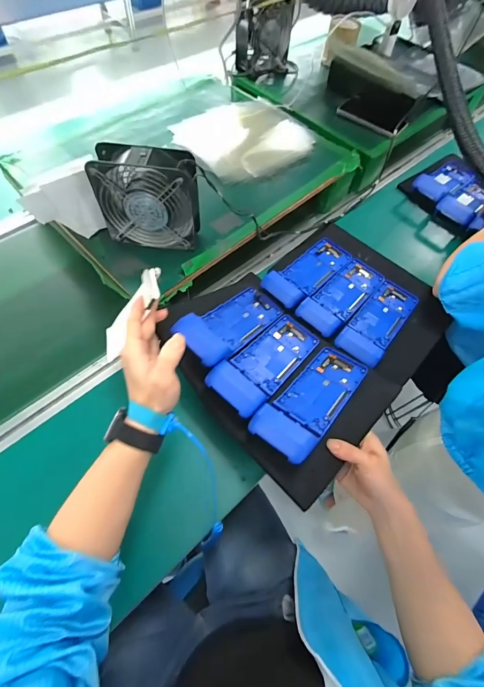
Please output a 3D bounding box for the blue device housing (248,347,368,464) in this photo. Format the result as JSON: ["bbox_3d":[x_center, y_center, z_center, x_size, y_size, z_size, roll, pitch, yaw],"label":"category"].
[{"bbox_3d":[0.107,0.078,0.465,0.083,0.037,0.226,40,43,17],"label":"blue device housing"}]

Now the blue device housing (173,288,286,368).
[{"bbox_3d":[-0.016,-0.036,0.520,0.091,0.046,0.226,33,34,14],"label":"blue device housing"}]

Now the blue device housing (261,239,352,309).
[{"bbox_3d":[0.147,-0.155,0.676,0.085,0.035,0.263,39,52,16],"label":"blue device housing"}]

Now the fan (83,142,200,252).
[{"bbox_3d":[-0.147,-0.229,0.511,0.144,0.143,0.060,8,62,1],"label":"fan"}]

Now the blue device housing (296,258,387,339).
[{"bbox_3d":[0.202,-0.099,0.630,0.091,0.056,0.233,38,67,16],"label":"blue device housing"}]

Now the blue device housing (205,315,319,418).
[{"bbox_3d":[0.041,0.025,0.497,0.084,0.035,0.226,36,40,15],"label":"blue device housing"}]

